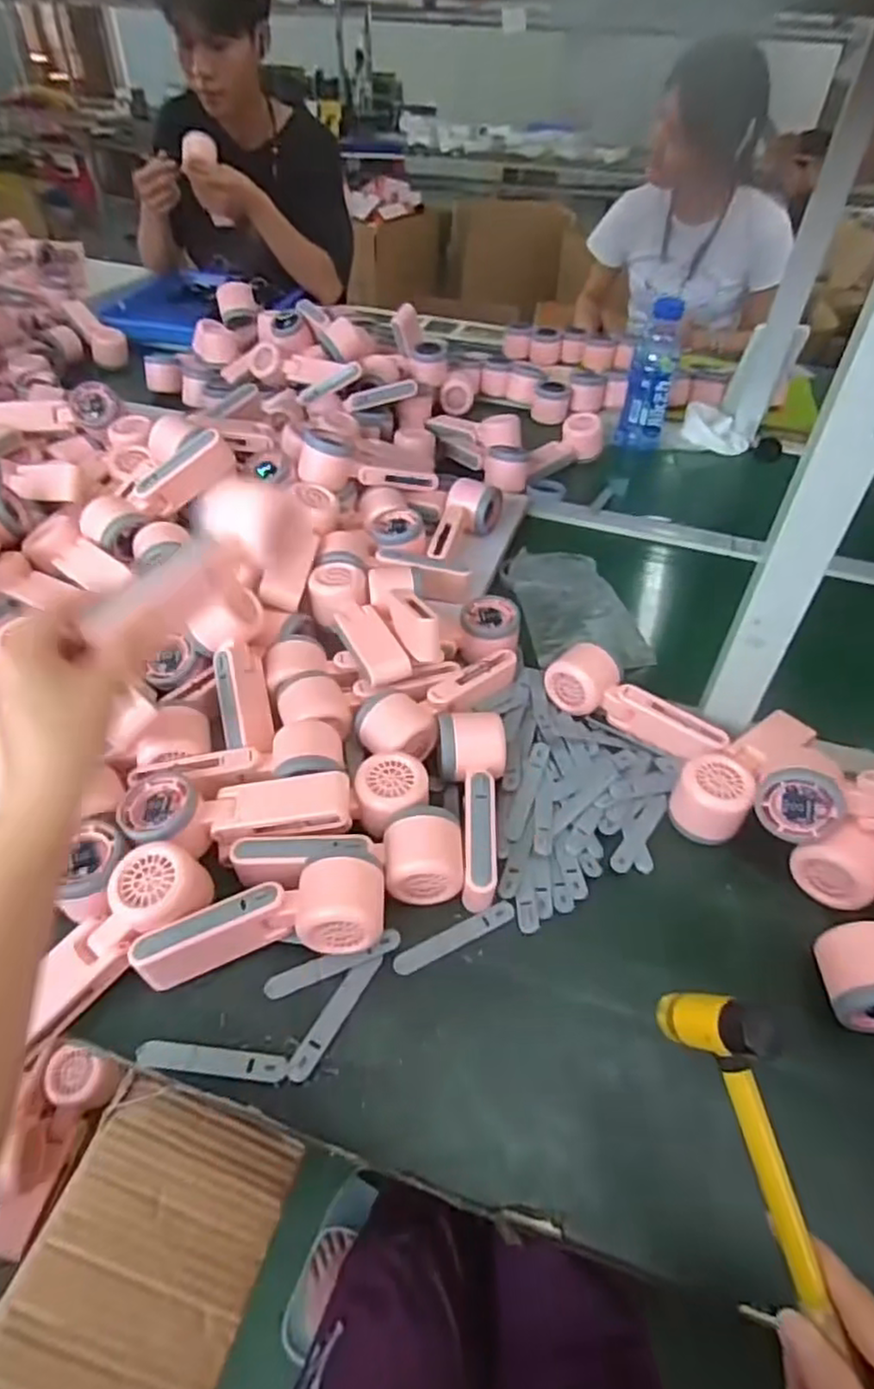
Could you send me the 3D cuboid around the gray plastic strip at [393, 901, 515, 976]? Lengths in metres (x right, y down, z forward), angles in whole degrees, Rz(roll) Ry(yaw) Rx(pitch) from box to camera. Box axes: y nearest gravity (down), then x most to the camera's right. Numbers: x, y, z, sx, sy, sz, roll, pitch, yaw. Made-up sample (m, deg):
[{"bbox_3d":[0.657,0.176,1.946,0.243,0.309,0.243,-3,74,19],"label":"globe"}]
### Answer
[{"bbox_3d":[0.014,0.177,0.489,0.097,0.004,0.016,-22,47,-21],"label":"gray plastic strip"}]

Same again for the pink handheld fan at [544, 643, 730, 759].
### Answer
[{"bbox_3d":[0.179,0.011,0.613,0.165,0.039,0.055,34,54,27],"label":"pink handheld fan"}]

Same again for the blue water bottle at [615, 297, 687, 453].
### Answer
[{"bbox_3d":[0.326,-0.478,1.016,0.071,0.195,0.058,16,46,12],"label":"blue water bottle"}]

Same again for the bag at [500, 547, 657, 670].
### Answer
[{"bbox_3d":[0.156,-0.103,0.755,0.129,0.035,0.188,-6,46,-9],"label":"bag"}]

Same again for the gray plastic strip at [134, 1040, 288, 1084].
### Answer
[{"bbox_3d":[-0.143,0.235,0.430,0.096,0.004,0.017,6,45,2],"label":"gray plastic strip"}]

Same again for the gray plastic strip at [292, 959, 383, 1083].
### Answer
[{"bbox_3d":[-0.068,0.213,0.449,0.018,0.004,0.089,24,49,20],"label":"gray plastic strip"}]

